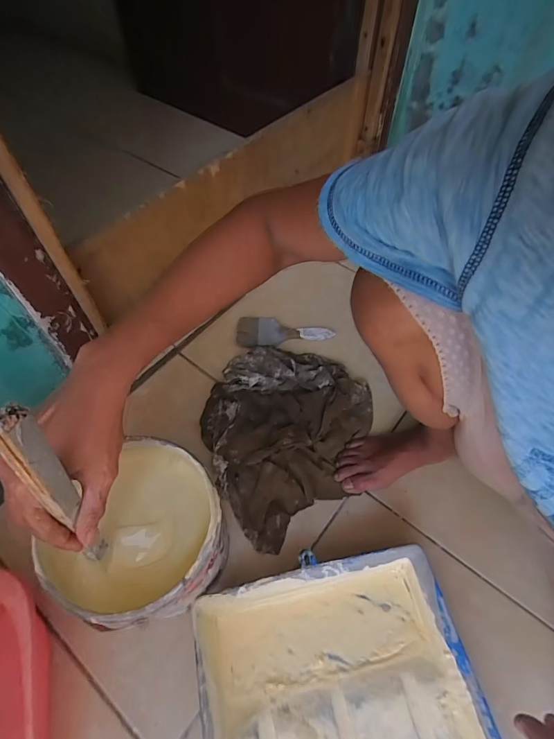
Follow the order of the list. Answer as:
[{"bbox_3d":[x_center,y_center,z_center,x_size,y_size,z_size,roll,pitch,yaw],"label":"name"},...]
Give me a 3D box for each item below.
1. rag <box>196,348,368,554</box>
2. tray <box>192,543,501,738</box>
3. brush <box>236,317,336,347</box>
[{"bbox_3d":[0.029,0.086,0.620,0.290,0.044,0.284,-25,59,-16],"label":"rag"},{"bbox_3d":[0.077,0.397,0.409,0.284,0.075,0.338,-11,56,-7],"label":"tray"},{"bbox_3d":[0.015,-0.077,0.744,0.183,0.011,0.075,0,55,0],"label":"brush"}]

